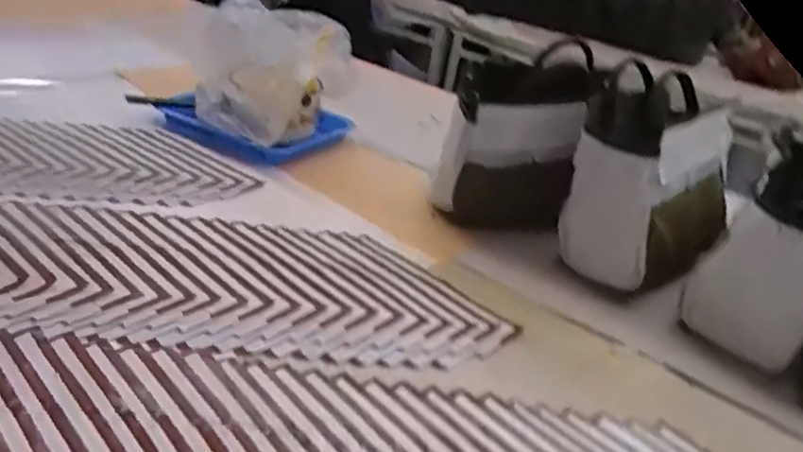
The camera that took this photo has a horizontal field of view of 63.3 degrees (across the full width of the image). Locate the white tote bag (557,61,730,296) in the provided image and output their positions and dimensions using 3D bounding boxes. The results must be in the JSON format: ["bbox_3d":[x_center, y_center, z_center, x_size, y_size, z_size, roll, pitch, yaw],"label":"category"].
[{"bbox_3d":[0.294,-0.048,0.794,0.203,0.219,0.135,-18,38,-42],"label":"white tote bag"}]

